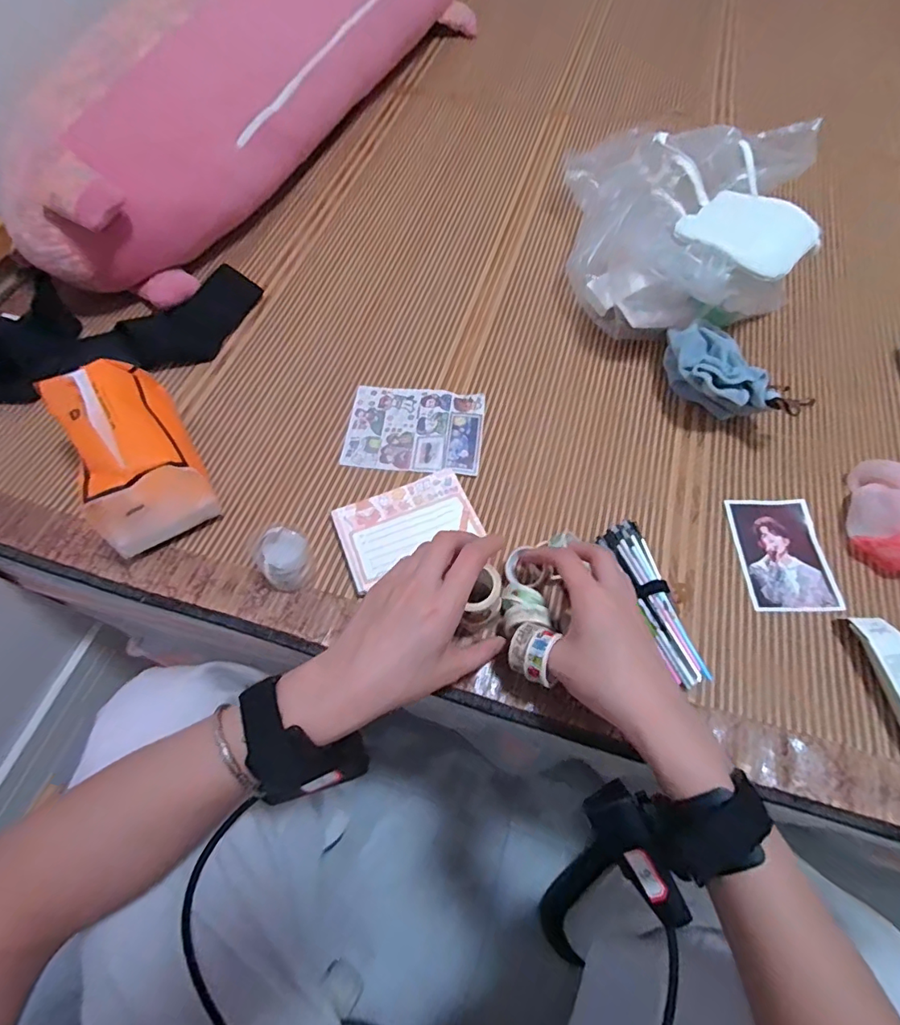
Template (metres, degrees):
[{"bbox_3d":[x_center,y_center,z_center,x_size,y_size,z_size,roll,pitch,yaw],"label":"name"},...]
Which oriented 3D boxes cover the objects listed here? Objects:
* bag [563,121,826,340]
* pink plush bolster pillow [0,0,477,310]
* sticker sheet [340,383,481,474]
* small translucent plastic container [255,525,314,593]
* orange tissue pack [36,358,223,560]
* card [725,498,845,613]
[{"bbox_3d":[0.270,-0.340,0.574,0.247,0.116,0.311,5,64,1],"label":"bag"},{"bbox_3d":[-0.241,-0.613,0.674,0.168,0.169,0.830,24,66,10],"label":"pink plush bolster pillow"},{"bbox_3d":[-0.035,-0.085,0.509,0.133,0.005,0.100,4,62,5],"label":"sticker sheet"},{"bbox_3d":[-0.135,0.040,0.413,0.039,0.040,0.041,-30,68,-14],"label":"small translucent plastic container"},{"bbox_3d":[-0.269,-0.053,0.428,0.092,0.096,0.140,-27,65,-12],"label":"orange tissue pack"},{"bbox_3d":[0.292,0.036,0.440,0.072,0.004,0.105,0,61,2],"label":"card"}]

